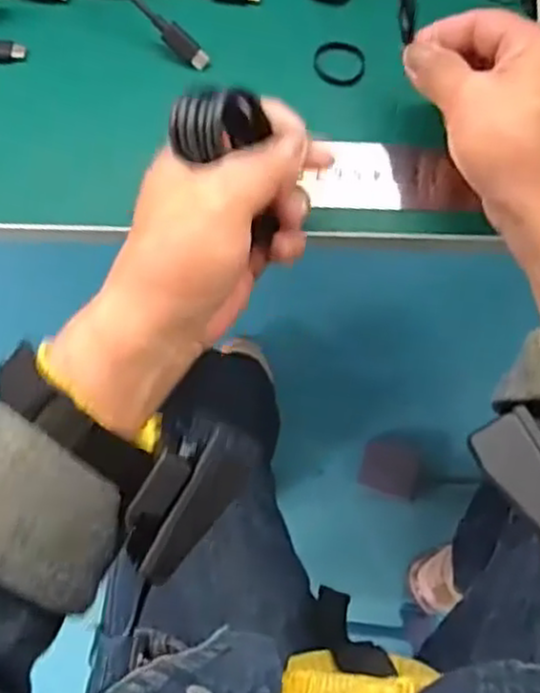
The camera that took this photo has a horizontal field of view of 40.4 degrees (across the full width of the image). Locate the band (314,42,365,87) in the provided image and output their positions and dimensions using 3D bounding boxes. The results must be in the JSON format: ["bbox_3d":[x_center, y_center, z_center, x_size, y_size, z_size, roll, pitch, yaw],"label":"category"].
[{"bbox_3d":[0.038,-0.153,0.398,0.028,0.009,0.024,19,76,6],"label":"band"}]

